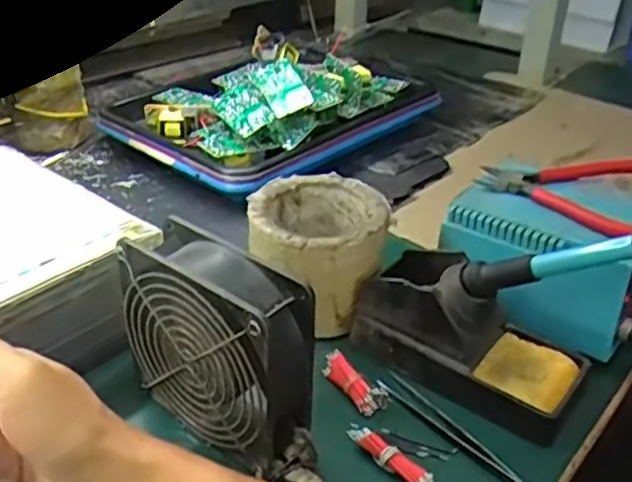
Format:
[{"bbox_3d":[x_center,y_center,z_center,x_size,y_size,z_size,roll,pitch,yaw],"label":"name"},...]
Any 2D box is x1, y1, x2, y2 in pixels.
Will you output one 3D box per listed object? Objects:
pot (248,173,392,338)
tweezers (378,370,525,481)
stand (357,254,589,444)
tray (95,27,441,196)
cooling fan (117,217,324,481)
[{"bbox_3d":[0.002,0.009,0.513,0.096,0.083,0.096,0,32,0],"label":"pot"},{"bbox_3d":[0.089,0.116,0.420,0.017,0.006,0.126,-25,40,-34],"label":"tweezers"},{"bbox_3d":[0.103,0.057,0.458,0.146,0.065,0.072,22,38,31],"label":"stand"},{"bbox_3d":[-0.048,-0.164,0.771,0.244,0.095,0.318,28,41,36],"label":"tray"},{"bbox_3d":[-0.054,0.064,0.395,0.130,0.119,0.042,24,39,33],"label":"cooling fan"}]

